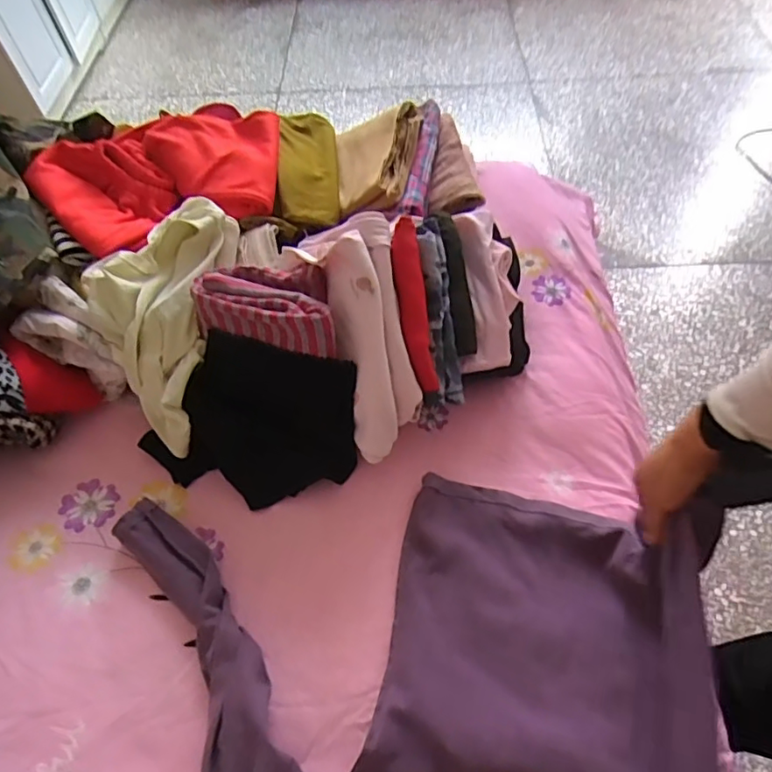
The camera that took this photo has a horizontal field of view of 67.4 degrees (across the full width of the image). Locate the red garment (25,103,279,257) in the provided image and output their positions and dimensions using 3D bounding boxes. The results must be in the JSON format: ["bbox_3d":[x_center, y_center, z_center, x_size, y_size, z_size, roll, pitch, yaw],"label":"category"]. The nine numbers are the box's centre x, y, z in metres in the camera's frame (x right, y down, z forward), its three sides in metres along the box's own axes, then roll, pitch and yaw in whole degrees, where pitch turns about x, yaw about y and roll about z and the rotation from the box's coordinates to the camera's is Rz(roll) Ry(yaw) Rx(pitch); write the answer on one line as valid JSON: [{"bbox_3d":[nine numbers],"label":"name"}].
[{"bbox_3d":[-0.312,-0.308,0.853,0.351,0.074,0.227,-25,58,-14],"label":"red garment"}]

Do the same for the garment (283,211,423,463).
[{"bbox_3d":[-0.024,-0.059,0.699,0.102,0.101,0.289,-12,94,-7],"label":"garment"}]

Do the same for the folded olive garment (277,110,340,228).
[{"bbox_3d":[-0.120,-0.344,0.907,0.087,0.052,0.254,-5,55,-1],"label":"folded olive garment"}]

